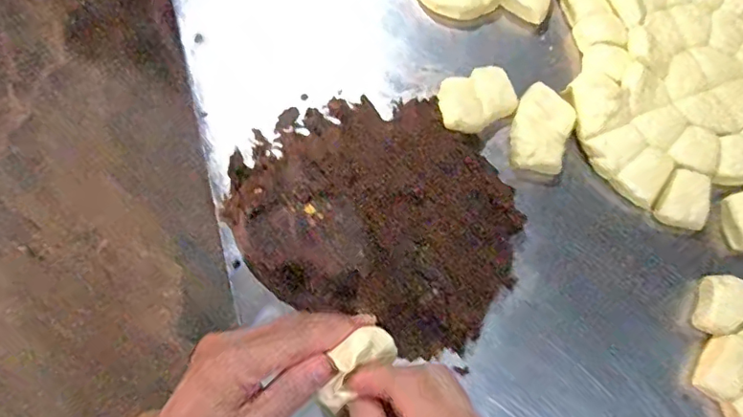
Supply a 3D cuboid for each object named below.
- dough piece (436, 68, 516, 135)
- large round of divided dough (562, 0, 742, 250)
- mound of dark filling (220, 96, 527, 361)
[{"bbox_3d":[0.113,-0.118,0.600,0.088,0.027,0.066,-22,76,-8],"label":"dough piece"},{"bbox_3d":[0.384,-0.133,0.619,0.307,0.023,0.328,0,75,-2],"label":"large round of divided dough"},{"bbox_3d":[0.008,0.002,0.554,0.291,0.050,0.242,36,76,8],"label":"mound of dark filling"}]

